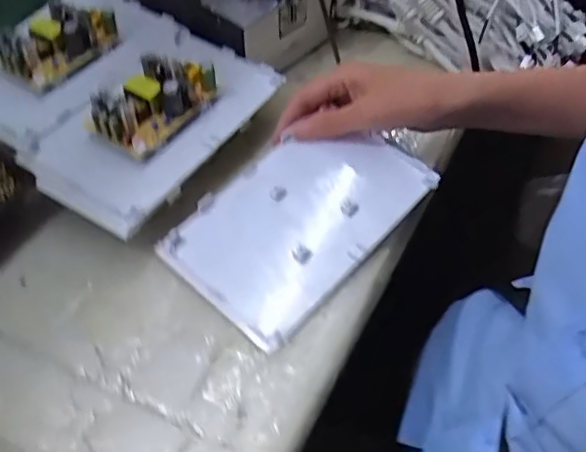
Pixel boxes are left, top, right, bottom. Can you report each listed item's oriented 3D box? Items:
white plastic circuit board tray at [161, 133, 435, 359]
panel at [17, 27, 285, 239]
[{"bbox_3d":[0.005,-0.008,0.467,0.117,0.008,0.186,40,70,20],"label":"white plastic circuit board tray"},{"bbox_3d":[-0.113,-0.095,0.486,0.123,0.044,0.202,31,60,16],"label":"panel"}]

